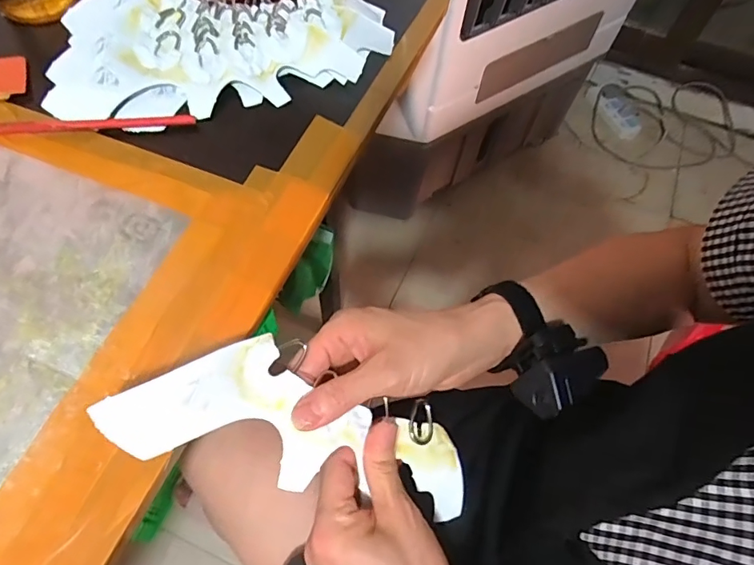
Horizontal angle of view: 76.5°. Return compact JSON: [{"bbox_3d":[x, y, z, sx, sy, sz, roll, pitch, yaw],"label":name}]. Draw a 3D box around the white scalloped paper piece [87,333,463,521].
[{"bbox_3d":[-0.034,0.089,0.288,0.223,0.024,0.067,27,59,-21],"label":"white scalloped paper piece"}]

